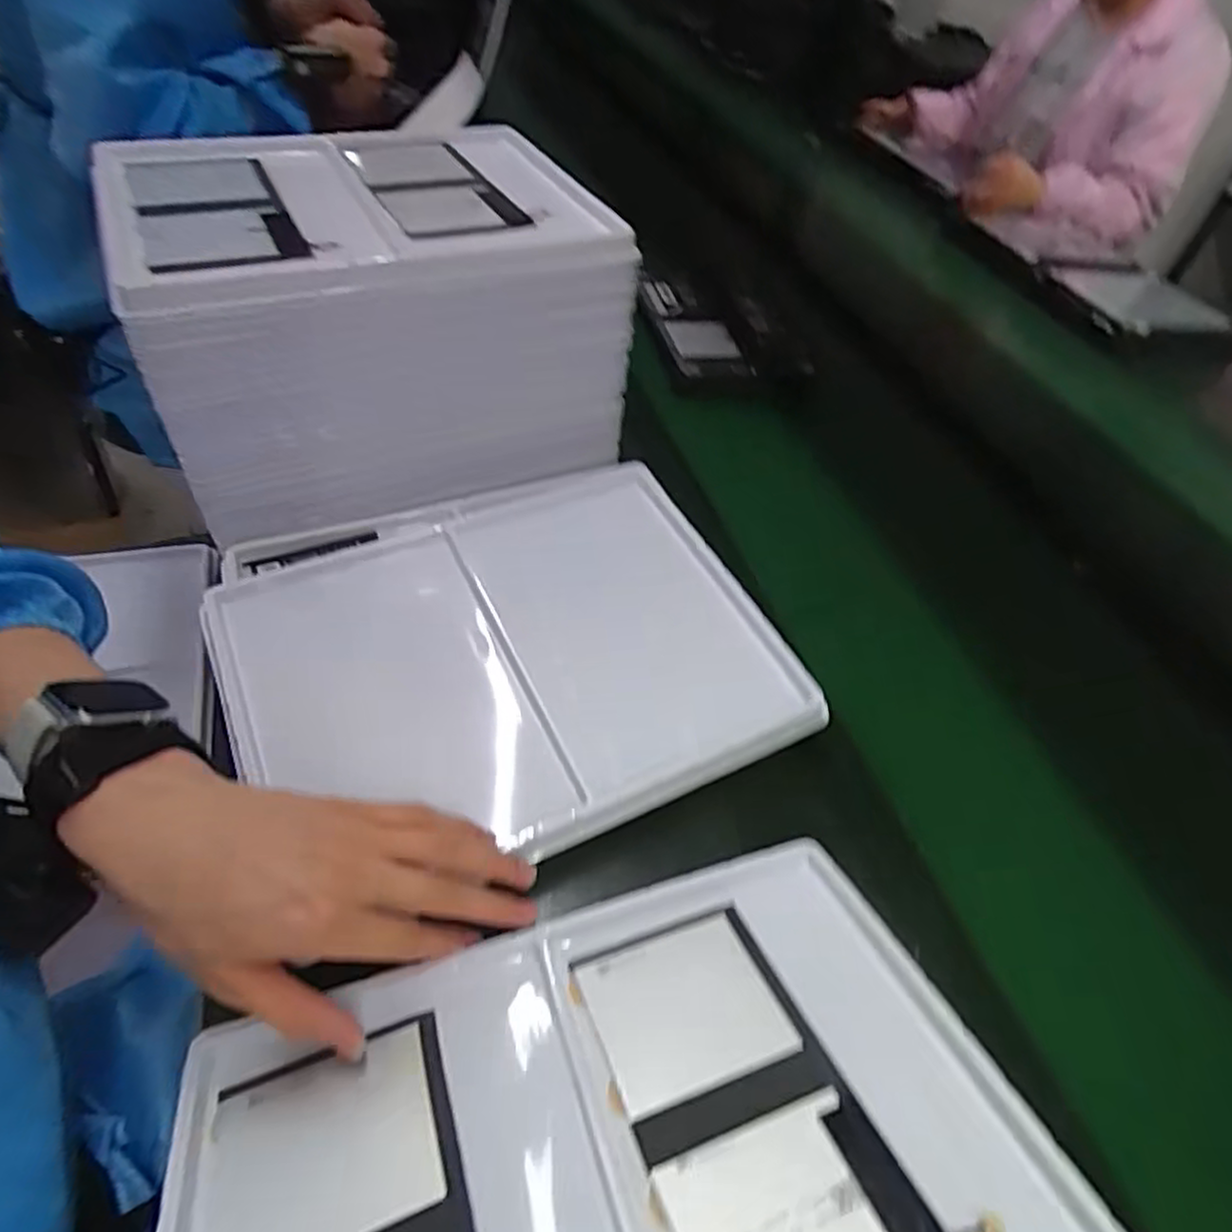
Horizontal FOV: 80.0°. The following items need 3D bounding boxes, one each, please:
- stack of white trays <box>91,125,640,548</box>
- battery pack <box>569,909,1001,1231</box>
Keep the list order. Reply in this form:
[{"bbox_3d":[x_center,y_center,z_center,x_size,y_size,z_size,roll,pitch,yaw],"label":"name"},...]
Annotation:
[{"bbox_3d":[-0.186,-0.230,0.569,0.321,0.180,0.243,-20,56,-24],"label":"stack of white trays"},{"bbox_3d":[0.052,0.202,0.304,0.095,0.004,0.169,-13,31,-19],"label":"battery pack"}]

